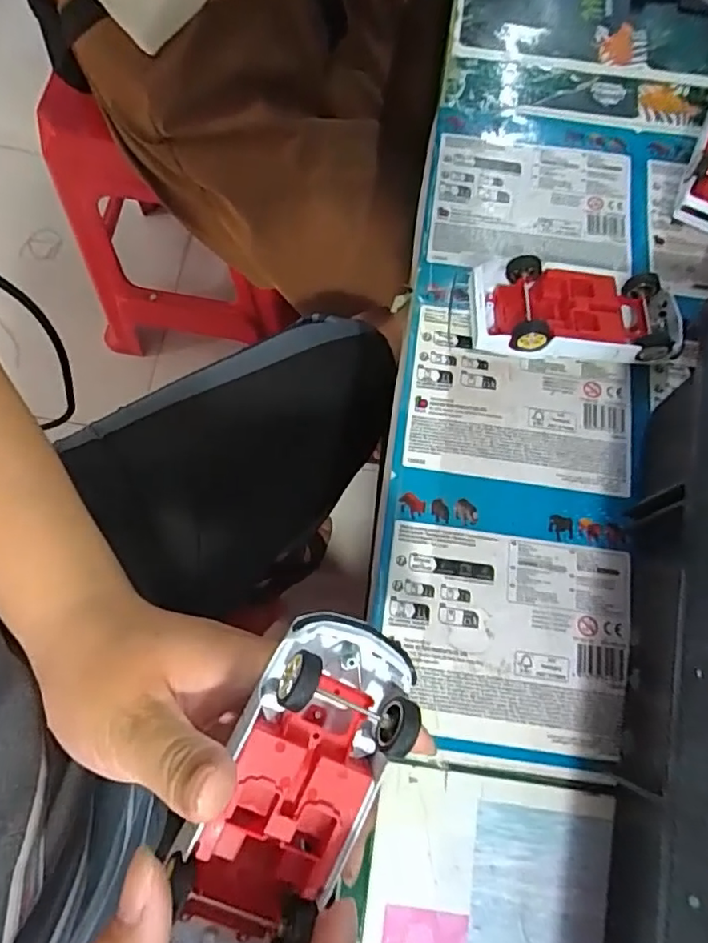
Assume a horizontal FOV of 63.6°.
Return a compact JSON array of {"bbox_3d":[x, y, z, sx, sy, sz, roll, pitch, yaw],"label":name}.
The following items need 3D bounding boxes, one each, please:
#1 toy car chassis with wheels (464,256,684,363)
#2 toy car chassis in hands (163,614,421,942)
[{"bbox_3d":[0.132,-0.094,0.346,0.125,0.037,0.060,2,73,0],"label":"toy car chassis with wheels"},{"bbox_3d":[-0.025,0.117,0.208,0.057,0.039,0.130,25,80,-15],"label":"toy car chassis in hands"}]

